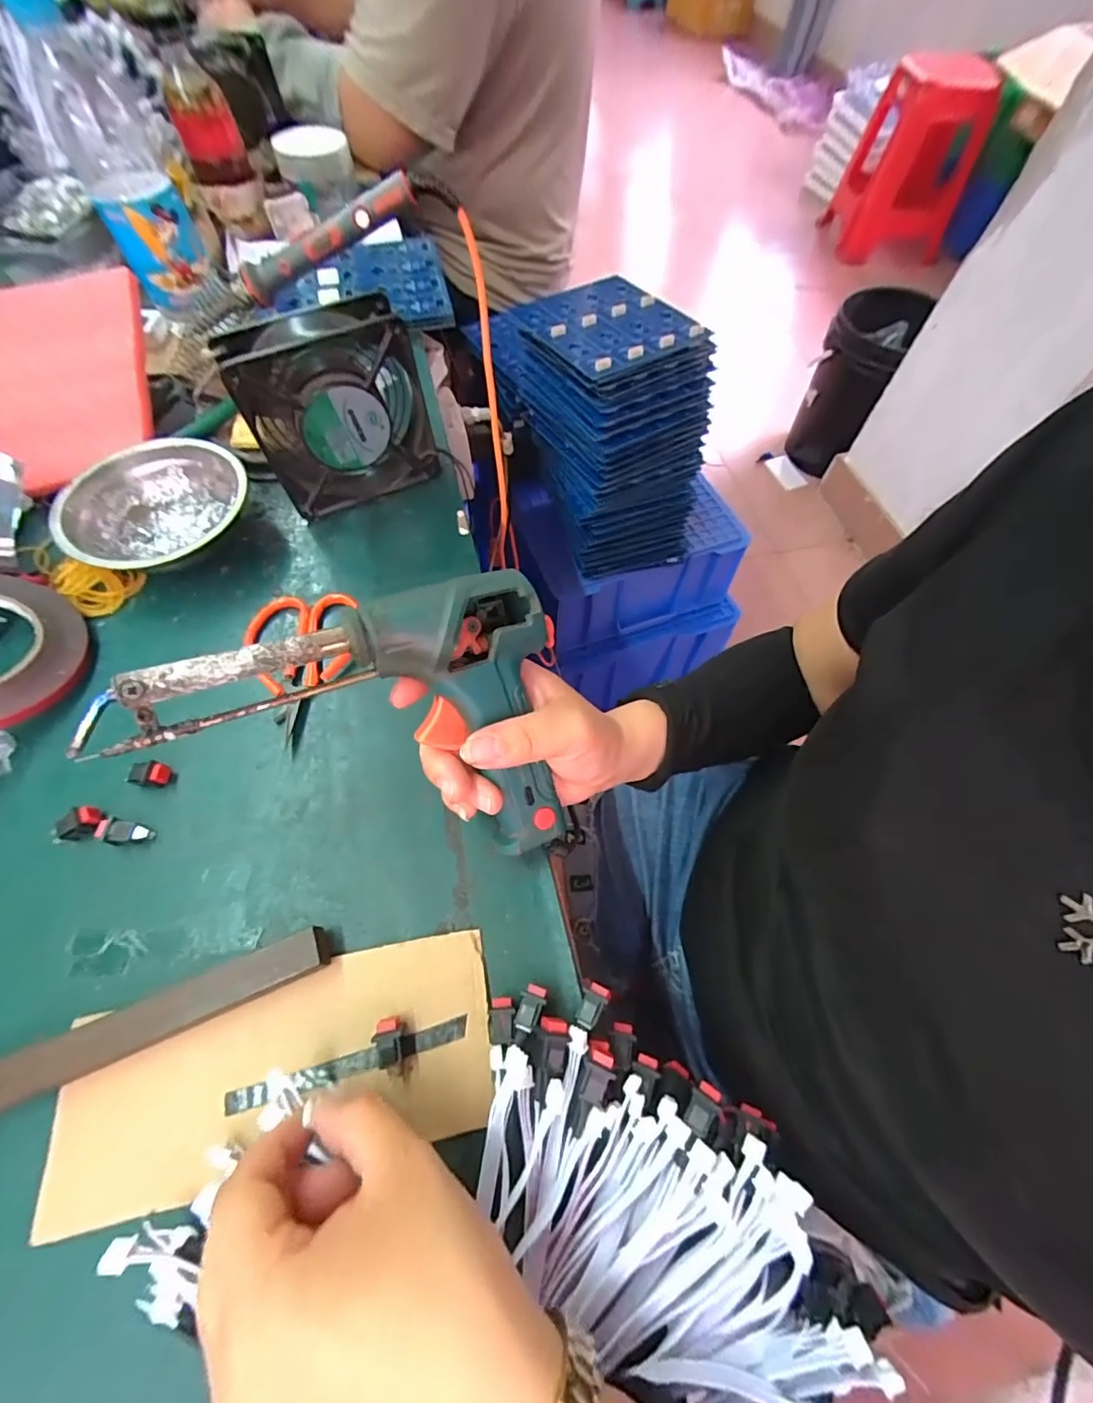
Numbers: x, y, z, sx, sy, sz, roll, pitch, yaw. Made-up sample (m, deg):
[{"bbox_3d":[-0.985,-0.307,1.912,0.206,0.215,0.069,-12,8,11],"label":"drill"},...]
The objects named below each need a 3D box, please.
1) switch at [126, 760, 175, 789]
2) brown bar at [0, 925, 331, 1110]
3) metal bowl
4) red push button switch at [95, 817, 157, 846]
[{"bbox_3d":[-0.234,0.044,0.305,0.021,0.010,0.014,3,62,0],"label":"switch"},{"bbox_3d":[-0.210,0.160,0.239,0.213,0.018,0.020,-20,65,-11],"label":"brown bar"},{"bbox_3d":[-0.286,-0.138,0.385,0.124,0.041,0.124,1,62,-1],"label":"metal bowl"},{"bbox_3d":[-0.237,0.074,0.288,0.028,0.009,0.014,15,61,-19],"label":"red push button switch"}]

